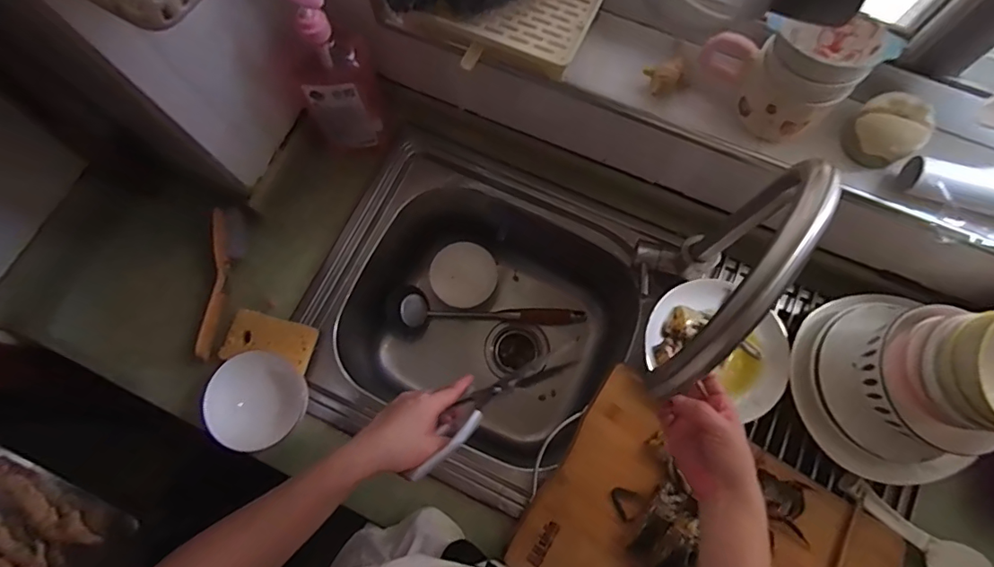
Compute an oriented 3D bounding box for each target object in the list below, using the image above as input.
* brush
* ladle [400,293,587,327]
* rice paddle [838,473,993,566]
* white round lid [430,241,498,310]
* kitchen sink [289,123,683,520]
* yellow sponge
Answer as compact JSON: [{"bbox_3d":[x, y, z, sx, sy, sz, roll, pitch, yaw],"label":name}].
[{"bbox_3d":[-0.373,-0.002,0.669,0.034,0.046,0.198,8,75,4],"label":"brush"},{"bbox_3d":[-0.004,0.046,0.866,0.313,0.054,0.046,-1,74,1],"label":"ladle"},{"bbox_3d":[0.484,0.291,0.570,0.194,0.026,0.060,42,80,12],"label":"rice paddle"},{"bbox_3d":[-0.057,-0.014,0.858,0.111,0.011,0.109,28,94,10],"label":"white round lid"},{"bbox_3d":[-0.026,0.049,0.794,0.421,0.243,0.413,23,76,8],"label":"kitchen sink"},{"bbox_3d":[-0.300,0.077,0.661,0.106,0.025,0.064,12,75,5],"label":"yellow sponge"}]

